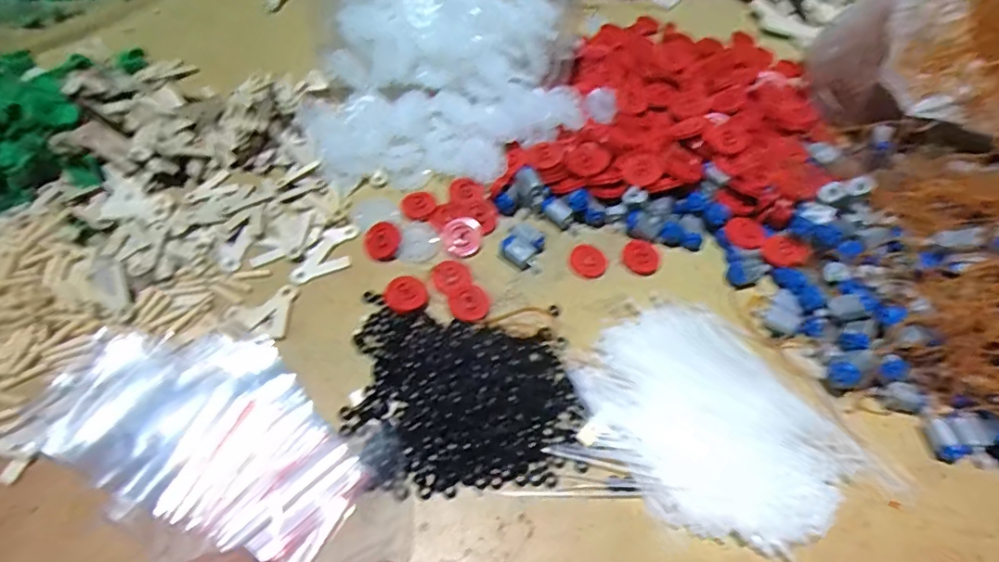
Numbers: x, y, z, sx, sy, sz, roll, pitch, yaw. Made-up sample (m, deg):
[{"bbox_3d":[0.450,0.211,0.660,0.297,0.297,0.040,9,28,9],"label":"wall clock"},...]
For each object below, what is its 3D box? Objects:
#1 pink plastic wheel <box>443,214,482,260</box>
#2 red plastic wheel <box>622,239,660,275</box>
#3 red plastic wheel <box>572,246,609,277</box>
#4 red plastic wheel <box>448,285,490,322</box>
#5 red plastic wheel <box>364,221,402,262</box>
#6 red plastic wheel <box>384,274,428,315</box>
[{"bbox_3d":[-0.031,-0.037,0.442,0.033,0.004,0.039,-13,74,-16],"label":"pink plastic wheel"},{"bbox_3d":[0.123,-0.022,0.442,0.031,0.007,0.034,2,56,-3],"label":"red plastic wheel"},{"bbox_3d":[0.076,-0.017,0.438,0.029,0.004,0.031,2,56,-3],"label":"red plastic wheel"},{"bbox_3d":[-0.023,0.018,0.404,0.031,0.006,0.029,2,56,-3],"label":"red plastic wheel"},{"bbox_3d":[-0.097,-0.034,0.430,0.030,0.006,0.037,-17,59,-16],"label":"red plastic wheel"},{"bbox_3d":[-0.072,0.010,0.400,0.030,0.005,0.031,2,56,-3],"label":"red plastic wheel"}]

